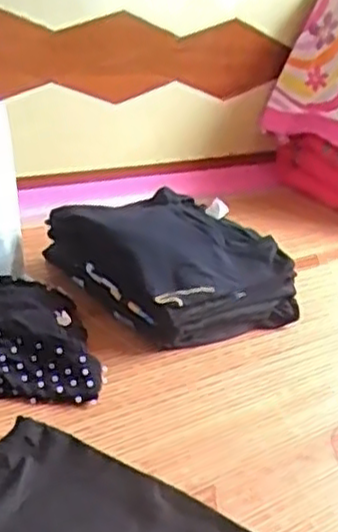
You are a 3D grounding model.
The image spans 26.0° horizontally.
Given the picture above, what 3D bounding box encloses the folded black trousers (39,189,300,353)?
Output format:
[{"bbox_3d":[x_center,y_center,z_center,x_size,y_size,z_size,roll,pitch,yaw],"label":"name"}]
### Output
[{"bbox_3d":[0.000,-0.009,1.121,0.269,0.133,0.312,-10,27,-36],"label":"folded black trousers"}]

